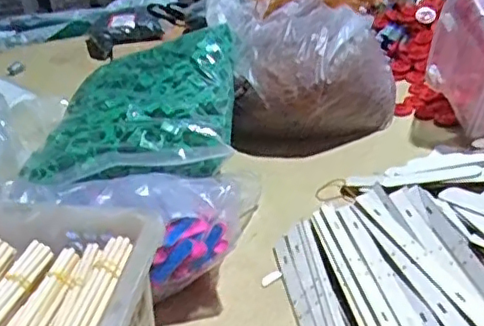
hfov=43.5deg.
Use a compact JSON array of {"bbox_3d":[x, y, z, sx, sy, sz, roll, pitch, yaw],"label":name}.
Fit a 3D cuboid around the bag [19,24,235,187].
[{"bbox_3d":[-0.123,-0.078,0.752,0.234,0.065,0.295,-2,33,6],"label":"bag"}]

